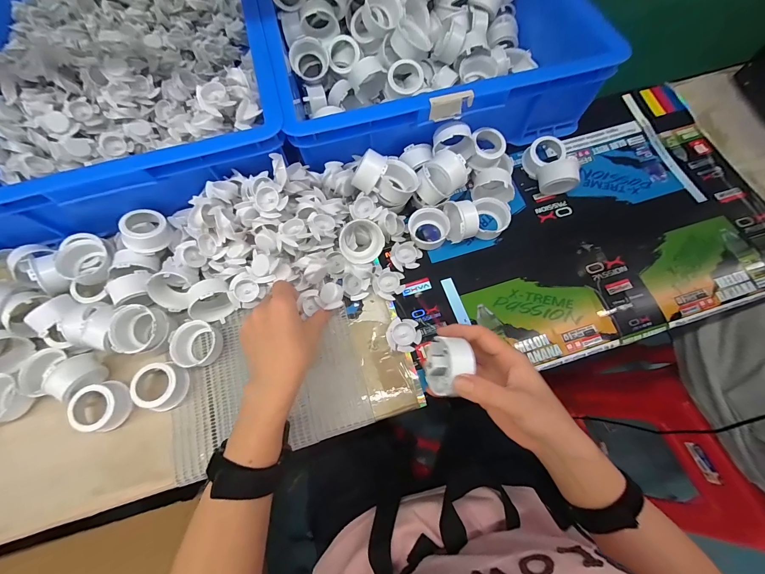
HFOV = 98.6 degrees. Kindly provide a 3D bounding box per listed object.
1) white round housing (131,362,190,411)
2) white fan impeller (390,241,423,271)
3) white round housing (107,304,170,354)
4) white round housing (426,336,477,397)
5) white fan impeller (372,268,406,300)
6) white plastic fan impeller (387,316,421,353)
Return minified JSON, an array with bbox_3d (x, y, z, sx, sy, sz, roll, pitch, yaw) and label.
[{"bbox_3d":[-0.247,0.111,0.367,0.045,0.030,0.047,-1,67,2],"label":"white round housing"},{"bbox_3d":[0.032,-0.041,0.434,0.040,0.011,0.037,-1,67,2],"label":"white fan impeller"},{"bbox_3d":[-0.281,0.051,0.385,0.056,0.048,0.055,-1,67,2],"label":"white round housing"},{"bbox_3d":[0.062,0.076,0.311,0.040,0.043,0.049,5,67,5],"label":"white round housing"},{"bbox_3d":[0.008,-0.003,0.420,0.036,0.014,0.038,-1,67,2],"label":"white fan impeller"},{"bbox_3d":[0.025,0.058,0.391,0.040,0.014,0.037,-1,67,2],"label":"white plastic fan impeller"}]

